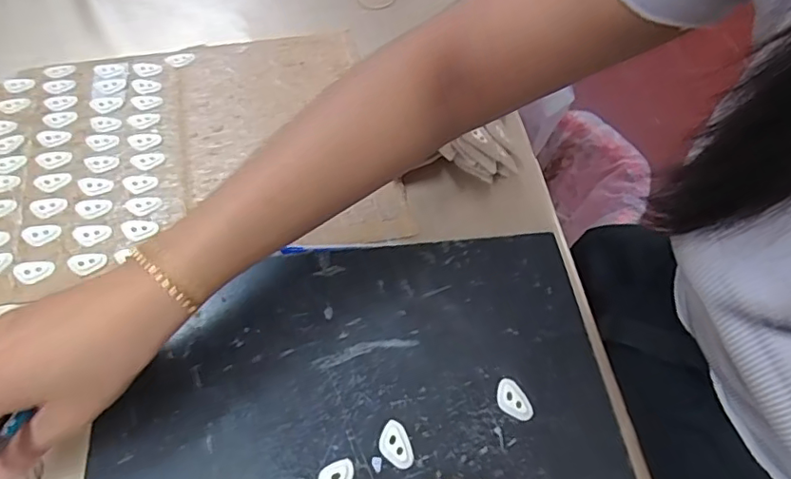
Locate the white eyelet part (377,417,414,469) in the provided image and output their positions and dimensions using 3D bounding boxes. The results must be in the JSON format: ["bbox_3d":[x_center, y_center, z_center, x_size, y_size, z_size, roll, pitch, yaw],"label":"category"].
[{"bbox_3d":[0.000,0.117,0.313,0.017,0.004,0.026,-14,60,-13],"label":"white eyelet part"}]

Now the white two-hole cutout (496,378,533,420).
[{"bbox_3d":[0.071,0.097,0.331,0.017,0.004,0.026,-26,63,-19],"label":"white two-hole cutout"}]

